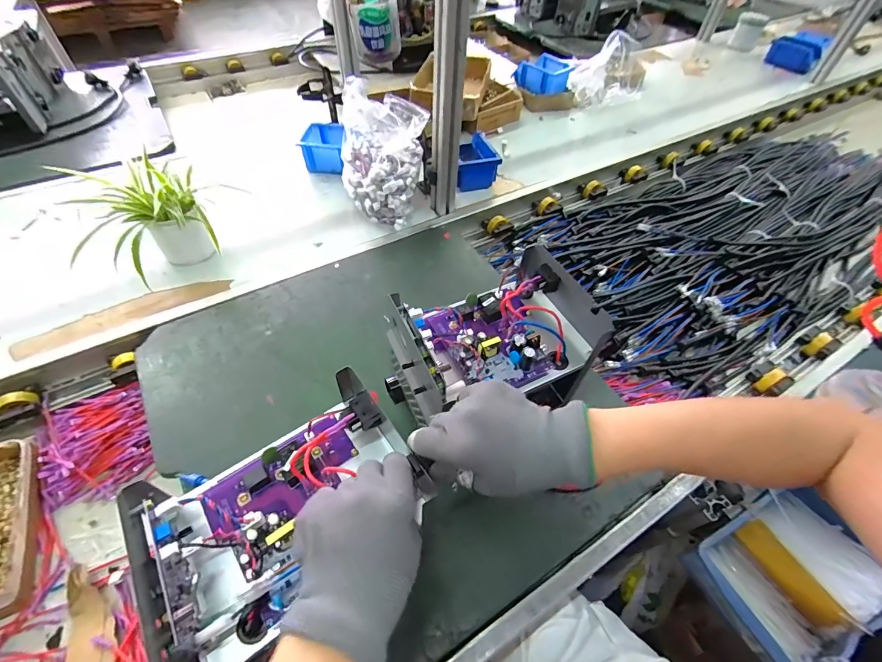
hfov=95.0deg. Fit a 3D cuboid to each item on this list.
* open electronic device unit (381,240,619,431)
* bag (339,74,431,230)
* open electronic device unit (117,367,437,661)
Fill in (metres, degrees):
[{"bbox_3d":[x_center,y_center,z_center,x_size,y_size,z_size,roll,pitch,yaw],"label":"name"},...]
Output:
[{"bbox_3d":[0.056,0.008,0.466,0.231,0.075,0.155,-22,61,-18],"label":"open electronic device unit"},{"bbox_3d":[-0.123,-0.331,0.796,0.163,0.210,0.139,20,54,13],"label":"bag"},{"bbox_3d":[-0.128,0.154,0.342,0.202,0.079,0.149,-26,62,-19],"label":"open electronic device unit"}]

